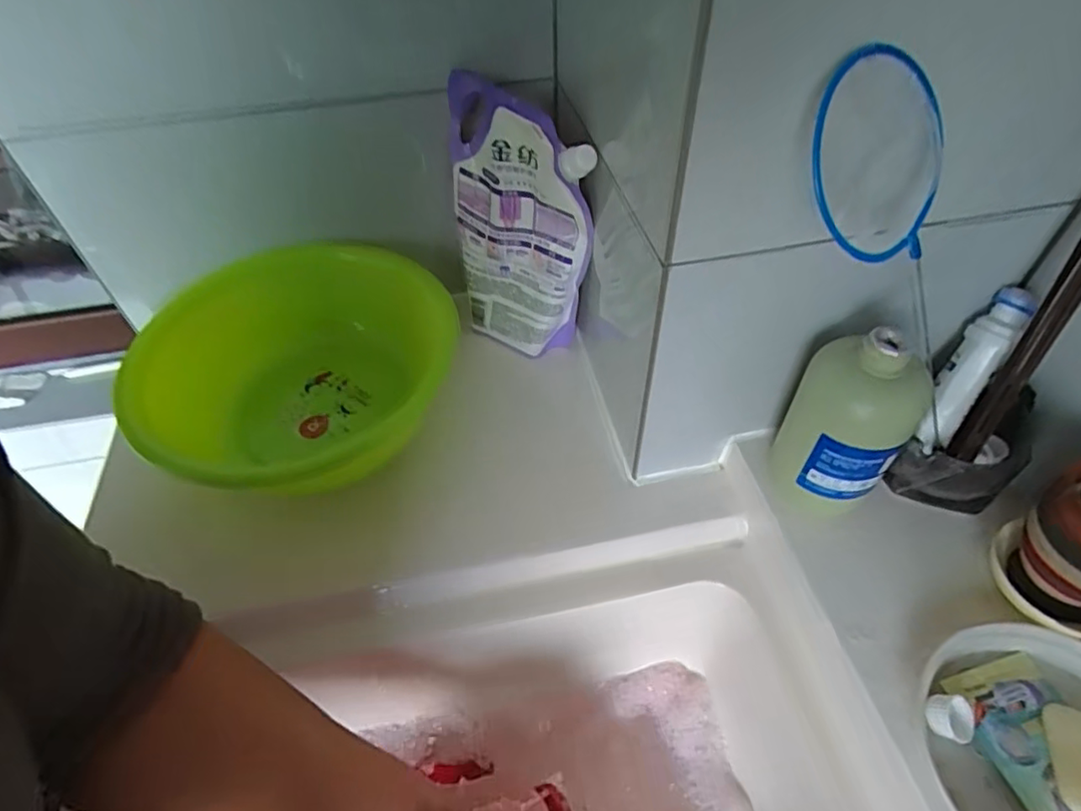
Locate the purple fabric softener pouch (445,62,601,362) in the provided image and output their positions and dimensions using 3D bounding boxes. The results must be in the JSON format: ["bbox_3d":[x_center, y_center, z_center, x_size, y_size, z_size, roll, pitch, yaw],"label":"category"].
[{"bbox_3d":[-0.028,-0.156,0.556,0.174,0.227,0.059,32,58,26],"label":"purple fabric softener pouch"}]

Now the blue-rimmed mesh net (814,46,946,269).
[{"bbox_3d":[0.167,-0.119,0.291,0.091,0.095,0.007,-8,17,-24],"label":"blue-rimmed mesh net"}]

